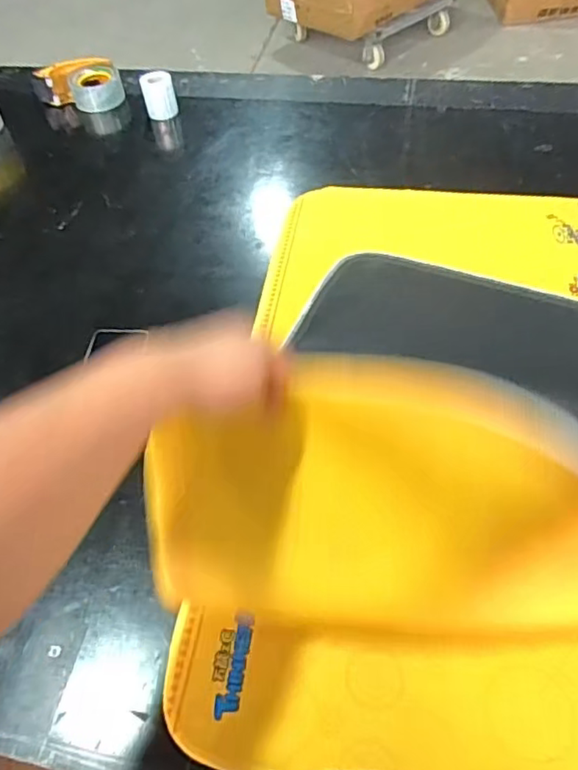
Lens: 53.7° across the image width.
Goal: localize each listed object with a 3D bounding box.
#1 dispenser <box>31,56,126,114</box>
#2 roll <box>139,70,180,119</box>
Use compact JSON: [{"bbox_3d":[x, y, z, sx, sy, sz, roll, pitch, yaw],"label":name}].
[{"bbox_3d":[-0.428,-0.612,1.162,0.166,0.056,0.095,-21,55,-12],"label":"dispenser"},{"bbox_3d":[-0.250,-0.559,1.102,0.059,0.070,0.051,-13,54,-6],"label":"roll"}]

